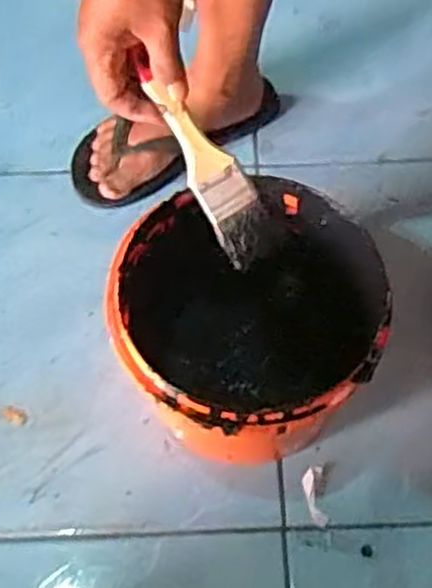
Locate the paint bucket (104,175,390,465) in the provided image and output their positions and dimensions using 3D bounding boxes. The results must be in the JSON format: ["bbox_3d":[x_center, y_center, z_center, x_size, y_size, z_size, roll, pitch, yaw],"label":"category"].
[{"bbox_3d":[0.020,0.032,0.701,0.208,0.166,0.217,0,63,1],"label":"paint bucket"}]

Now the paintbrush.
[{"bbox_3d":[-0.010,-0.095,0.548,0.039,0.011,0.155,-36,108,-16],"label":"paintbrush"}]

